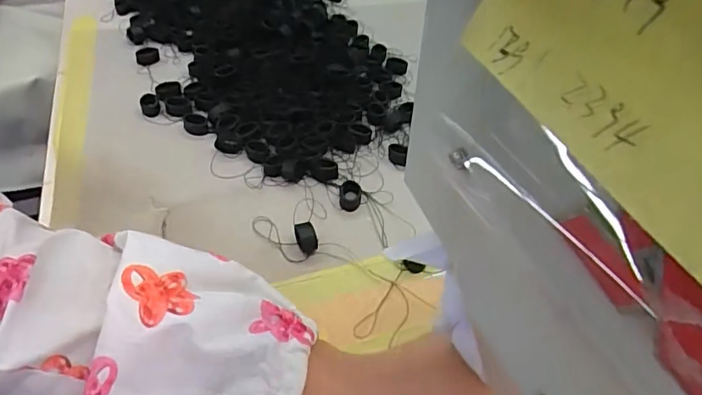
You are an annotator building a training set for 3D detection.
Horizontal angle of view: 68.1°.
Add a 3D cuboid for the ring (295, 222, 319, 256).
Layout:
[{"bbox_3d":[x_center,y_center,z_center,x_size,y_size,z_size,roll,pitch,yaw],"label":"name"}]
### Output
[{"bbox_3d":[-0.028,0.025,0.323,0.013,0.014,0.021,-10,45,-10],"label":"ring"}]

